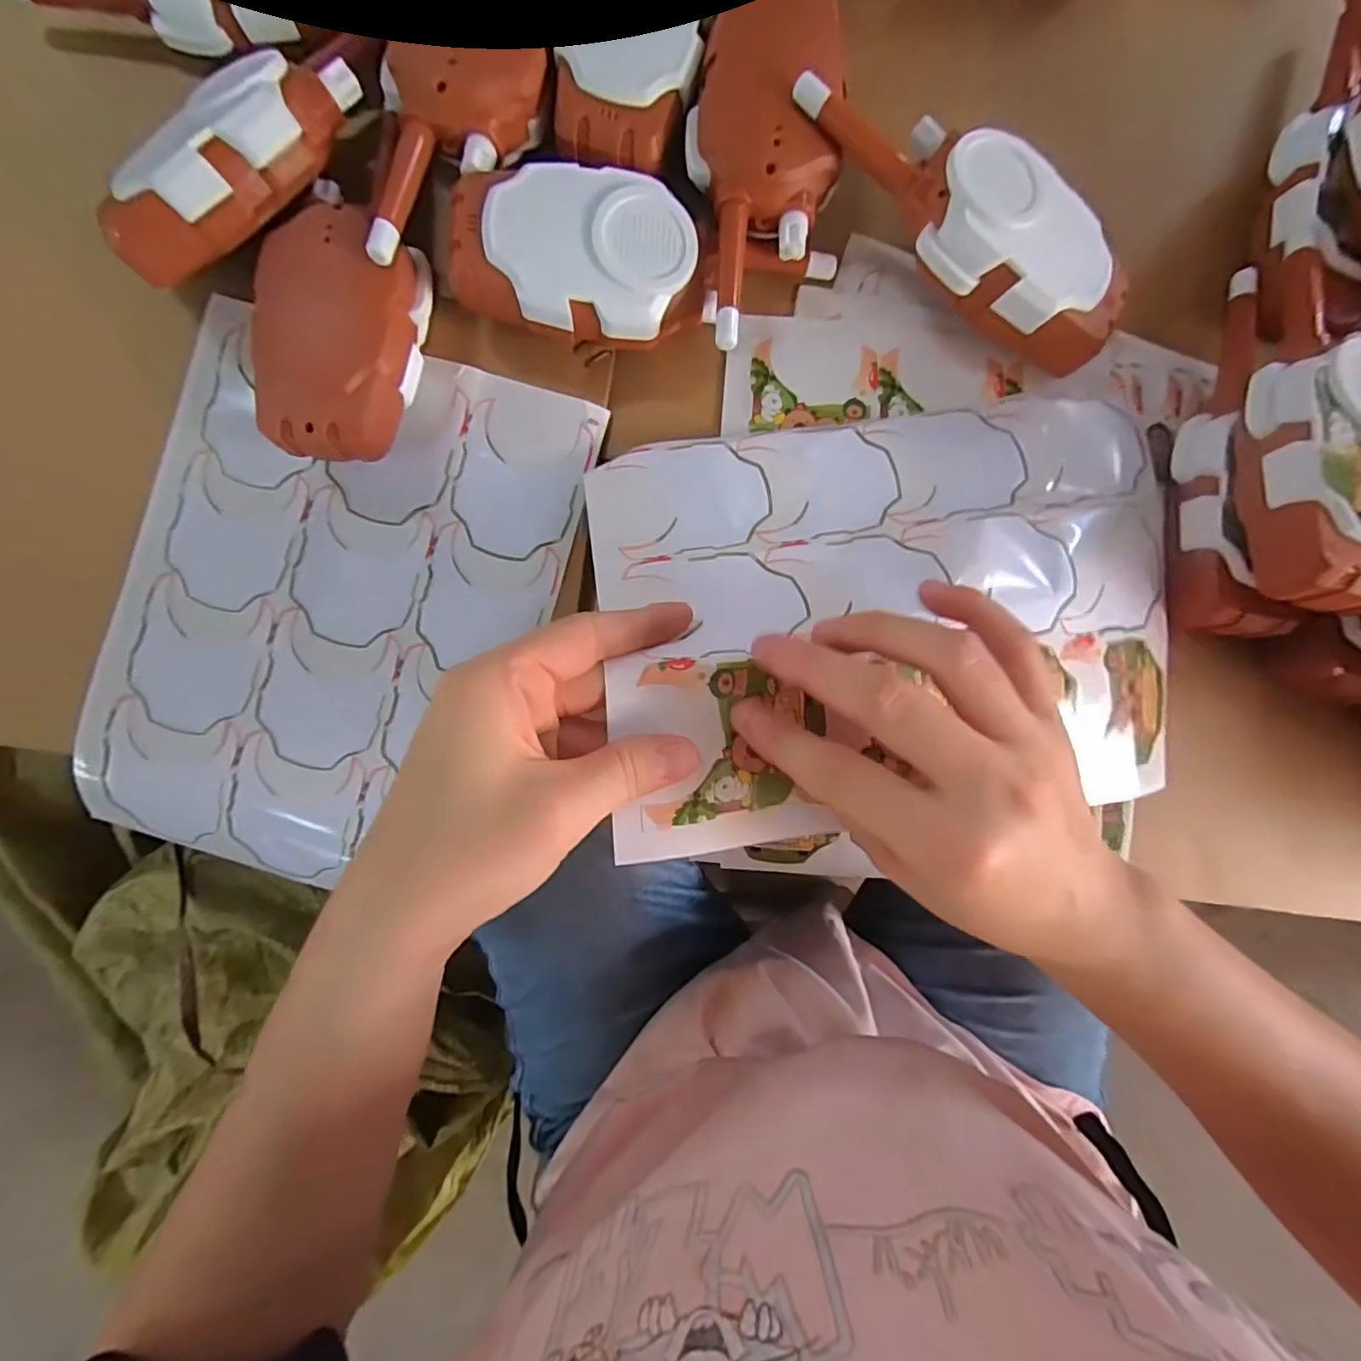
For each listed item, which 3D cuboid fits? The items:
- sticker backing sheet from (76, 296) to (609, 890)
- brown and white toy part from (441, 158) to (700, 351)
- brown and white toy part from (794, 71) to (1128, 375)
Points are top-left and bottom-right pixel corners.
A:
[{"bbox_3d":[-0.163,-0.032,0.281,0.192,0.018,0.253,17,88,-1],"label":"sticker backing sheet"},{"bbox_3d":[-0.043,-0.185,0.262,0.104,0.040,0.064,8,88,-1],"label":"brown and white toy part"},{"bbox_3d":[0.128,-0.206,0.263,0.160,0.045,0.066,42,88,0],"label":"brown and white toy part"}]

